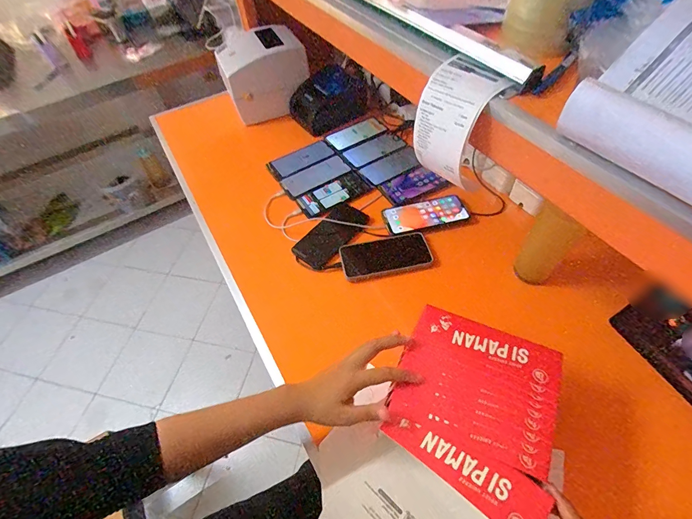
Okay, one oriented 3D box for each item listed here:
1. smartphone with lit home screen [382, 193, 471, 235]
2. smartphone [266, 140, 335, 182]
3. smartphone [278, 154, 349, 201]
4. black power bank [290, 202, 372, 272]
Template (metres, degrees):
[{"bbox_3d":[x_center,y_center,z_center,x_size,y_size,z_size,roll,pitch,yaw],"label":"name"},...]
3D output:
[{"bbox_3d":[0.166,-0.095,0.726,0.169,0.009,0.080,-16,55,-7],"label":"smartphone with lit home screen"},{"bbox_3d":[-0.108,-0.247,0.857,0.164,0.009,0.075,-31,58,-17],"label":"smartphone"},{"bbox_3d":[-0.070,-0.197,0.822,0.164,0.012,0.078,-31,58,-17],"label":"smartphone"},{"bbox_3d":[-0.027,-0.050,0.717,0.081,0.022,0.159,34,64,25],"label":"black power bank"}]

